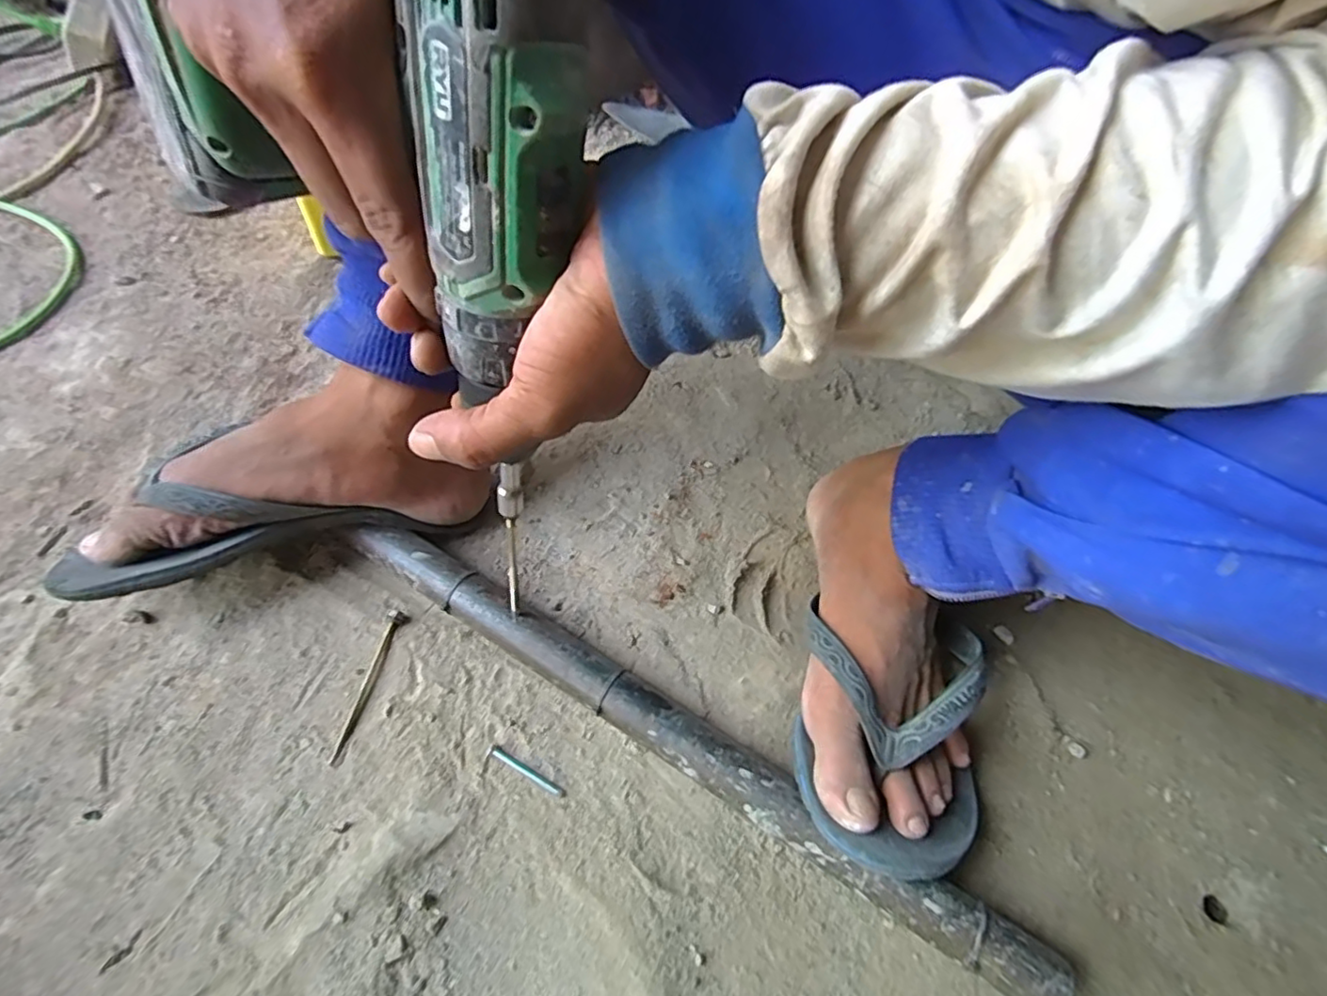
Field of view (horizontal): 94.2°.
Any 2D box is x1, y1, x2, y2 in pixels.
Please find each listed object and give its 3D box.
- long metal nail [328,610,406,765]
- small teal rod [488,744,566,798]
[{"bbox_3d":[-0.182,0.113,0.380,0.011,0.005,0.095,9,57,3],"label":"long metal nail"},{"bbox_3d":[-0.080,0.158,0.356,0.051,0.004,0.005,26,59,13],"label":"small teal rod"}]

